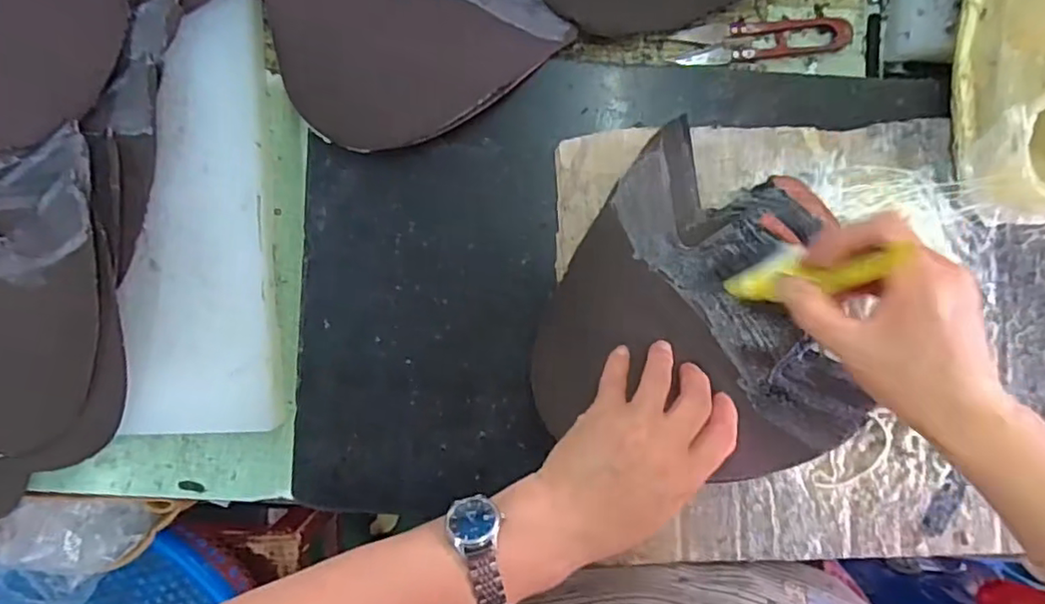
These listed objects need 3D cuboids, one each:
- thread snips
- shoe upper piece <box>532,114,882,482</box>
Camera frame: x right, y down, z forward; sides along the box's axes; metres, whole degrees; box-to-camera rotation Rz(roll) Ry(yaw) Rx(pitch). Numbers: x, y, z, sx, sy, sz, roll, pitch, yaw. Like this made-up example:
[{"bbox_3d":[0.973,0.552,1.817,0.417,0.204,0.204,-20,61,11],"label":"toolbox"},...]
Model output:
[{"bbox_3d":[0.158,-0.175,0.404,0.112,0.007,0.027,-5,93,3],"label":"thread snips"},{"bbox_3d":[0.121,0.017,0.372,0.196,0.017,0.190,31,94,2],"label":"shoe upper piece"}]

